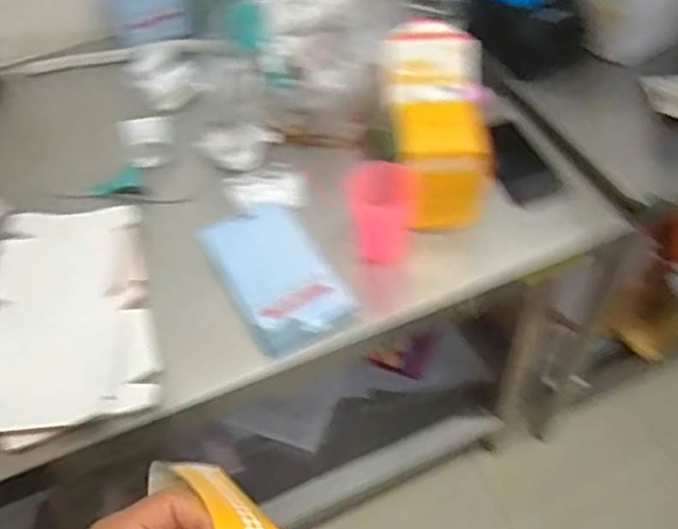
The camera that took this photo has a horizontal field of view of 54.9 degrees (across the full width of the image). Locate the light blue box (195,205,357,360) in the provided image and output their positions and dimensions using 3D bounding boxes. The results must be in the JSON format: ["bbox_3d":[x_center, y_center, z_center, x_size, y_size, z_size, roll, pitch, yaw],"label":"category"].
[{"bbox_3d":[-0.081,0.010,0.820,0.124,0.034,0.215,-24,53,-14],"label":"light blue box"}]

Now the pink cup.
[{"bbox_3d":[0.054,-0.069,0.813,0.082,0.094,0.093,-5,51,1],"label":"pink cup"}]

